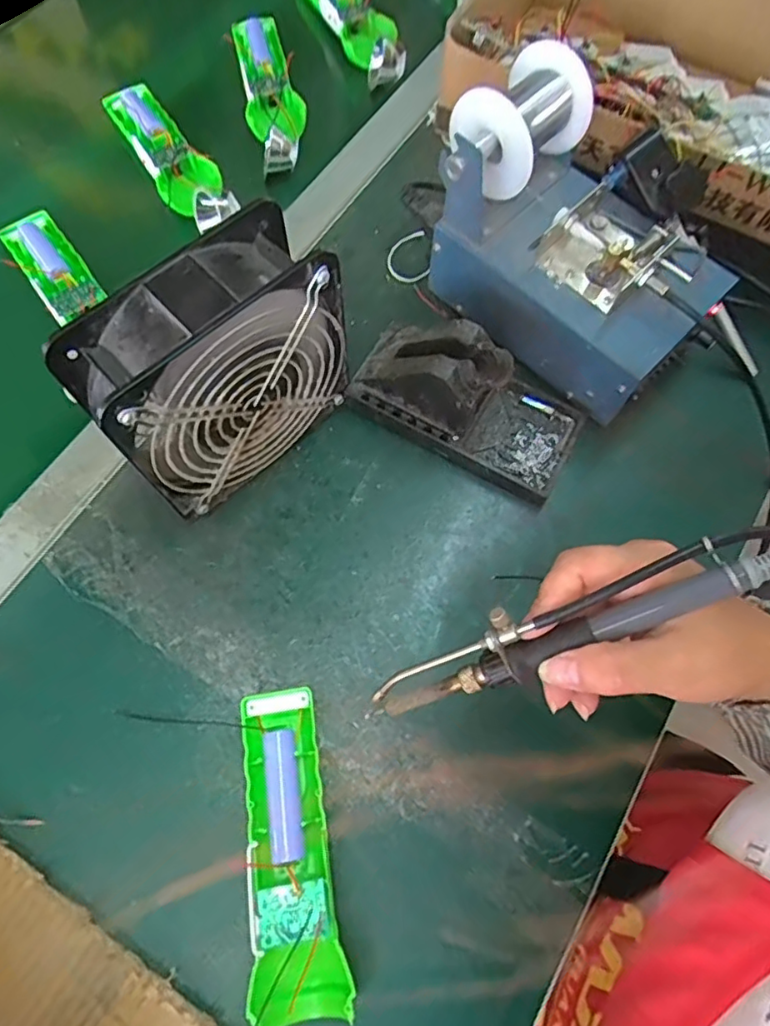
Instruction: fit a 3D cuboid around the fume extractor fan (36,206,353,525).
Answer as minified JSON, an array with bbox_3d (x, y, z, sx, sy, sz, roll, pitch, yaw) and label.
[{"bbox_3d":[-0.095,-0.081,0.355,0.145,0.150,0.056,-42,75,-13],"label":"fume extractor fan"}]

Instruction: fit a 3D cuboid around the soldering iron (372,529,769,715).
[{"bbox_3d":[0.086,0.049,0.251,0.205,0.024,0.033,-26,70,17],"label":"soldering iron"}]

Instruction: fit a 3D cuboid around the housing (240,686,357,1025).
[{"bbox_3d":[-0.050,0.182,0.322,0.046,0.034,0.159,-8,70,-2],"label":"housing"}]

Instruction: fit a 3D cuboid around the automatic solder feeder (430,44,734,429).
[{"bbox_3d":[0.132,-0.183,0.399,0.207,0.119,0.125,43,76,14],"label":"automatic solder feeder"}]

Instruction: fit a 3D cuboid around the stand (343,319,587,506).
[{"bbox_3d":[0.058,-0.084,0.398,0.157,0.070,0.080,29,73,11],"label":"stand"}]

